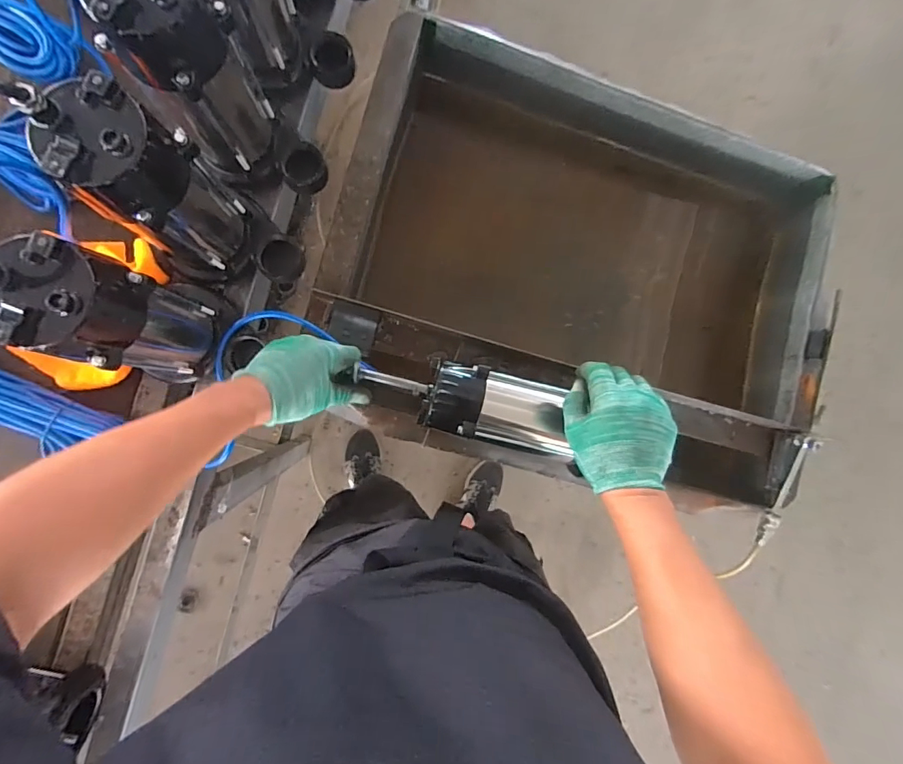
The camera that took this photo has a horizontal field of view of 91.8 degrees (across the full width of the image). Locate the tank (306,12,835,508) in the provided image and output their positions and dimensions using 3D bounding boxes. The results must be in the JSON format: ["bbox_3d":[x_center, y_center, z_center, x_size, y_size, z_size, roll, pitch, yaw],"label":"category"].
[{"bbox_3d":[0.205,-0.165,0.745,0.766,0.324,0.595,15,86,-7],"label":"tank"}]

